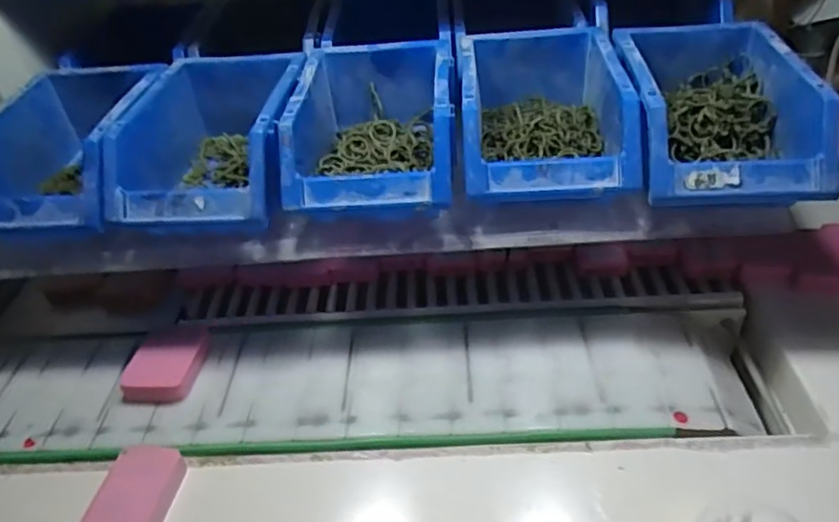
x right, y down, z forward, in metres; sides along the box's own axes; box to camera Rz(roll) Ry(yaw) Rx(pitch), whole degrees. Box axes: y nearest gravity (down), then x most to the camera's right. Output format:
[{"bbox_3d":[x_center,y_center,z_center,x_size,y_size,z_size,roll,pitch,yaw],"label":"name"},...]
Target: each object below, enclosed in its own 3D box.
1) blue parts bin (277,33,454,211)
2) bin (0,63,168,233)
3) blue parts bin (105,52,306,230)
[{"bbox_3d":[-0.036,-0.102,0.496,0.120,0.080,0.174,-3,39,3],"label":"blue parts bin"},{"bbox_3d":[-0.283,-0.091,0.510,0.121,0.074,0.177,0,39,6],"label":"bin"},{"bbox_3d":[-0.160,-0.098,0.509,0.125,0.079,0.195,1,39,7],"label":"blue parts bin"}]

